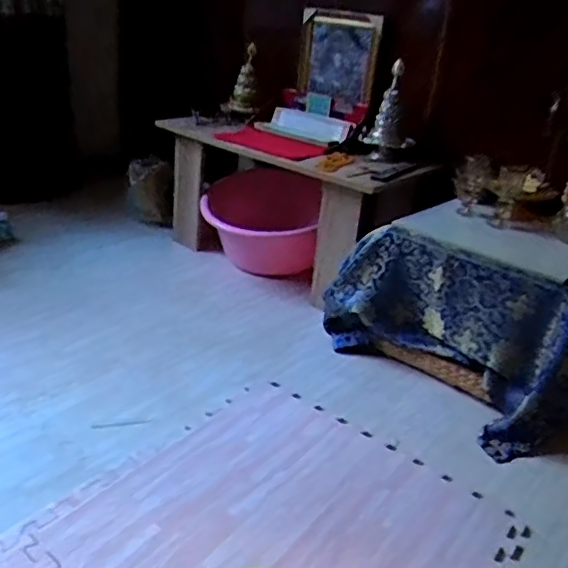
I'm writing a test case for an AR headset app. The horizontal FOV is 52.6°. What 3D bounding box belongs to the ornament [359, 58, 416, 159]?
[{"bbox_3d":[0.288,-0.470,1.541,0.139,0.226,0.115,9,27,7],"label":"ornament"}]

